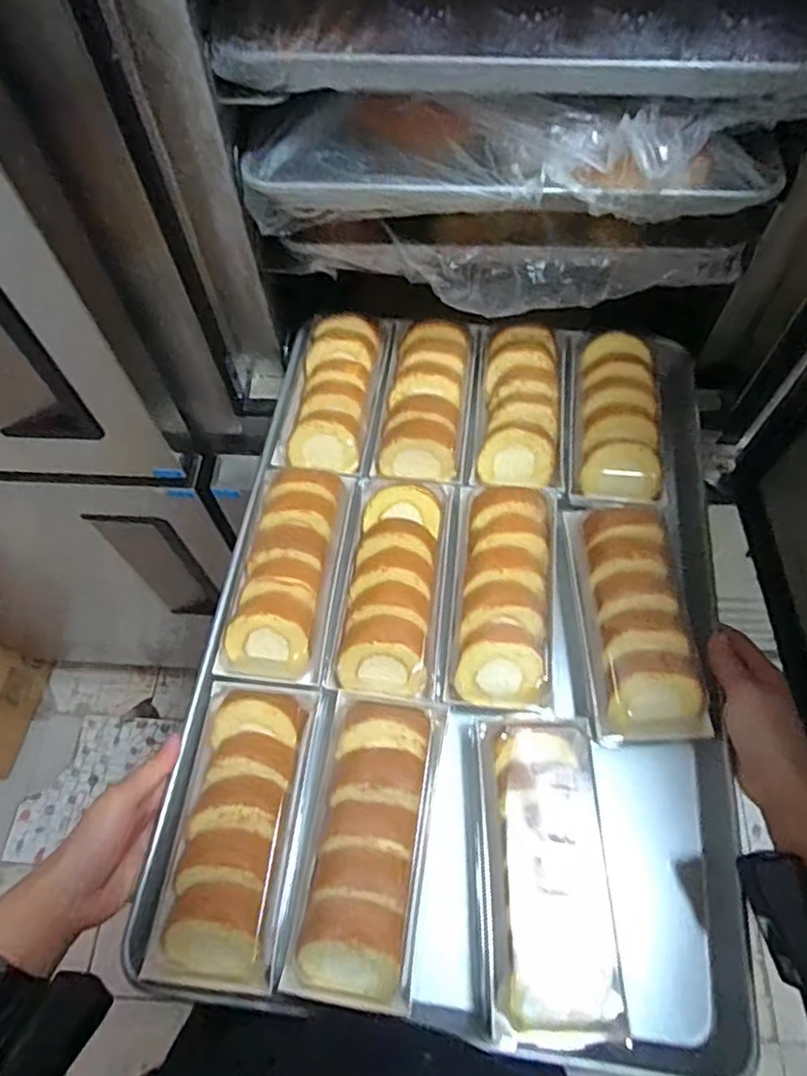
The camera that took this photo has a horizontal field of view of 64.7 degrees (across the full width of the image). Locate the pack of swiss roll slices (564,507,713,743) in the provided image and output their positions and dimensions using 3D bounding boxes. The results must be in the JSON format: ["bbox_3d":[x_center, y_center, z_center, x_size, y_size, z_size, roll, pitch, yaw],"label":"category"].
[{"bbox_3d":[0.177,0.058,0.498,0.081,0.053,0.184,-1,56,-3],"label":"pack of swiss roll slices"}]

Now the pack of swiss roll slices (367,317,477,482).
[{"bbox_3d":[0.021,-0.131,0.606,0.077,0.045,0.189,7,56,2],"label":"pack of swiss roll slices"}]

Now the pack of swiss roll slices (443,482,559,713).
[{"bbox_3d":[0.082,0.039,0.518,0.082,0.051,0.185,7,56,3],"label":"pack of swiss roll slices"}]

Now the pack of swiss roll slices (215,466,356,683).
[{"bbox_3d":[-0.096,0.026,0.528,0.081,0.055,0.176,7,56,3],"label":"pack of swiss roll slices"}]

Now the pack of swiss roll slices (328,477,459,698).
[{"bbox_3d":[-0.006,0.036,0.525,0.082,0.045,0.178,6,56,2],"label":"pack of swiss roll slices"}]

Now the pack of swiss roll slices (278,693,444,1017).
[{"bbox_3d":[-0.025,0.203,0.428,0.077,0.043,0.181,8,56,3],"label":"pack of swiss roll slices"}]

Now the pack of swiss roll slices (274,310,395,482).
[{"bbox_3d":[-0.070,-0.140,0.618,0.090,0.046,0.194,9,56,4],"label":"pack of swiss roll slices"}]

